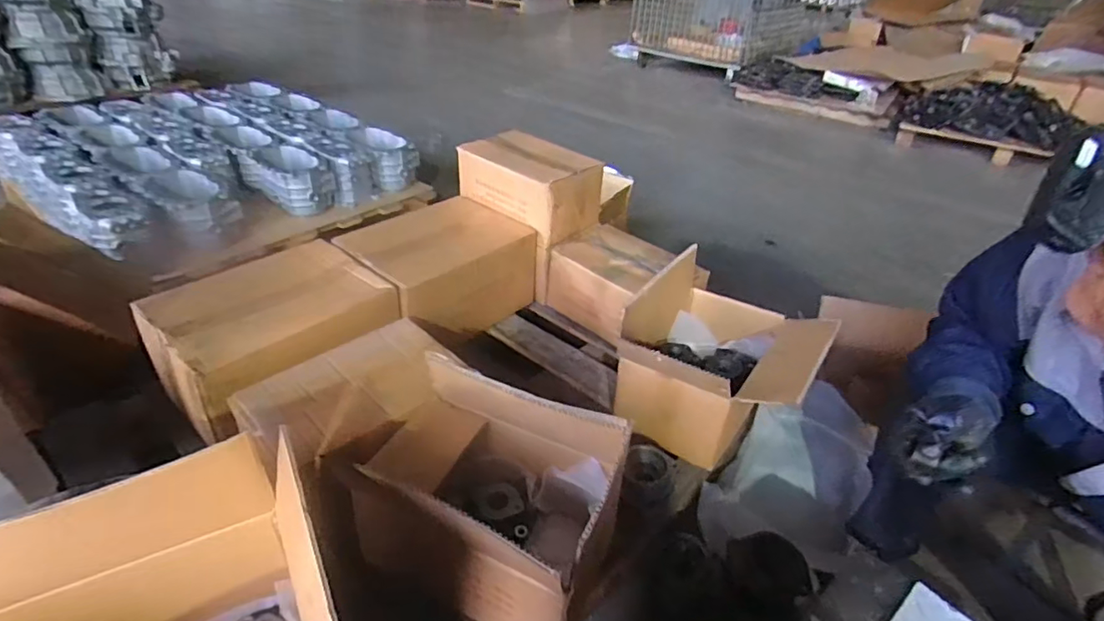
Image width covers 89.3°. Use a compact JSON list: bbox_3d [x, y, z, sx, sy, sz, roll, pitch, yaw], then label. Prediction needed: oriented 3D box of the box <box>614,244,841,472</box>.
[{"bbox_3d":[0.314,0.099,1.085,0.296,0.250,0.386,26,40,28],"label":"box"}]

